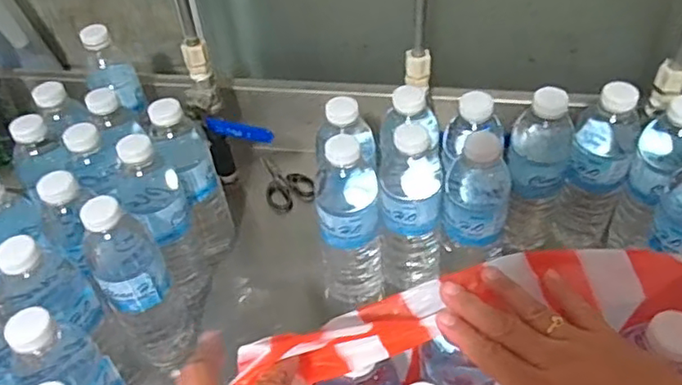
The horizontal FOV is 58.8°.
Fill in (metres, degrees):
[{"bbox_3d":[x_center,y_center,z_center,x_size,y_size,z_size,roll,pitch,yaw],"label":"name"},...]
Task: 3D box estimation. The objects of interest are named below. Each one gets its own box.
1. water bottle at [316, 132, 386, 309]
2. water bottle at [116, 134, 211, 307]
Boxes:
[{"bbox_3d":[0.011,0.036,0.599,0.061,0.210,0.053,-3,43,2],"label":"water bottle"},{"bbox_3d":[-0.181,0.032,0.610,0.059,0.191,0.072,-7,43,-3],"label":"water bottle"}]

